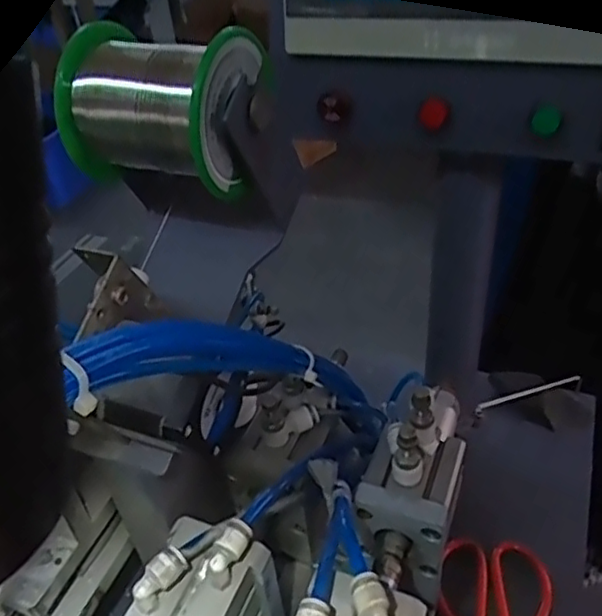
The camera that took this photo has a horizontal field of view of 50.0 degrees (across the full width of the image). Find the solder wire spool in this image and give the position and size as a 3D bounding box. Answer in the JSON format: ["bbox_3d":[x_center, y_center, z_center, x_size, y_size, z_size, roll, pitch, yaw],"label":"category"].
[{"bbox_3d":[-0.062,-0.094,0.288,0.084,0.061,0.056,20,46,28],"label":"solder wire spool"}]

